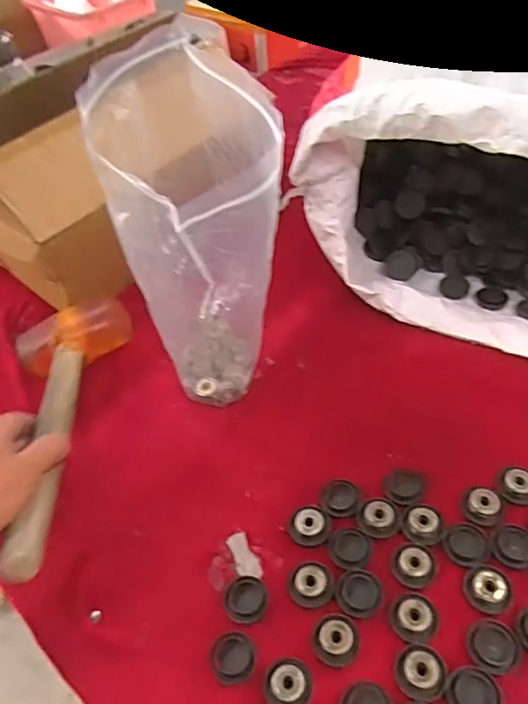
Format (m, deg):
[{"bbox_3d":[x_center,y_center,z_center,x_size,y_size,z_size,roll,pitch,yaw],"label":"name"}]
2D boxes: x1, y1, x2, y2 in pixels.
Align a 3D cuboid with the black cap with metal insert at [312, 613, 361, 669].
[{"bbox_3d":[0.049,0.196,0.384,0.030,0.008,0.032,-3,48,4],"label":"black cap with metal insert"}]

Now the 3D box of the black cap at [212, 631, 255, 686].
[{"bbox_3d":[-0.021,0.208,0.383,0.029,0.007,0.029,-3,48,4],"label":"black cap"}]

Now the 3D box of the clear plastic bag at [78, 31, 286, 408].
[{"bbox_3d":[-0.058,-0.099,0.498,0.128,0.254,0.211,-13,48,-5],"label":"clear plastic bag"}]

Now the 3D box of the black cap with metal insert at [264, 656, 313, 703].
[{"bbox_3d":[0.017,0.219,0.369,0.030,0.007,0.031,-3,48,4],"label":"black cap with metal insert"}]

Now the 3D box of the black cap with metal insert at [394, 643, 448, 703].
[{"bbox_3d":[0.102,0.208,0.364,0.032,0.005,0.031,-3,48,4],"label":"black cap with metal insert"}]

